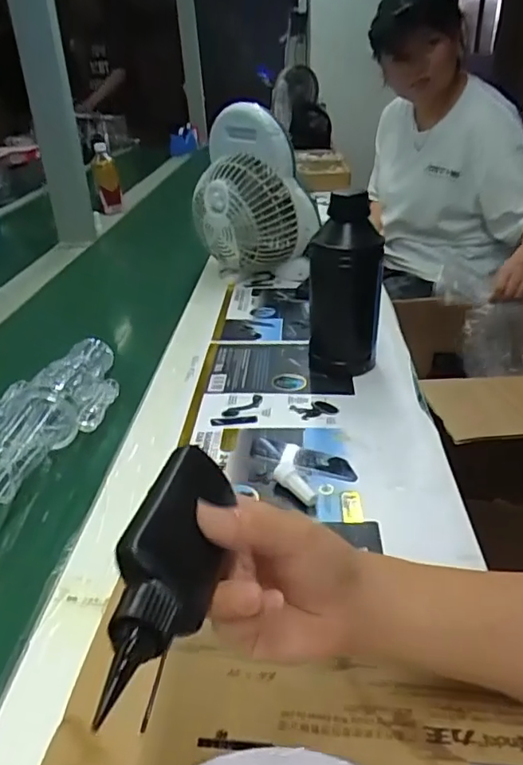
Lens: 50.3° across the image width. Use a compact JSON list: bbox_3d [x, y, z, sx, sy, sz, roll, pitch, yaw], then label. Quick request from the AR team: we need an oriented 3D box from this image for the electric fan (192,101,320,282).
[{"bbox_3d":[-0.015,-0.318,0.969,0.194,0.286,0.127,-7,29,-9],"label":"electric fan"}]

